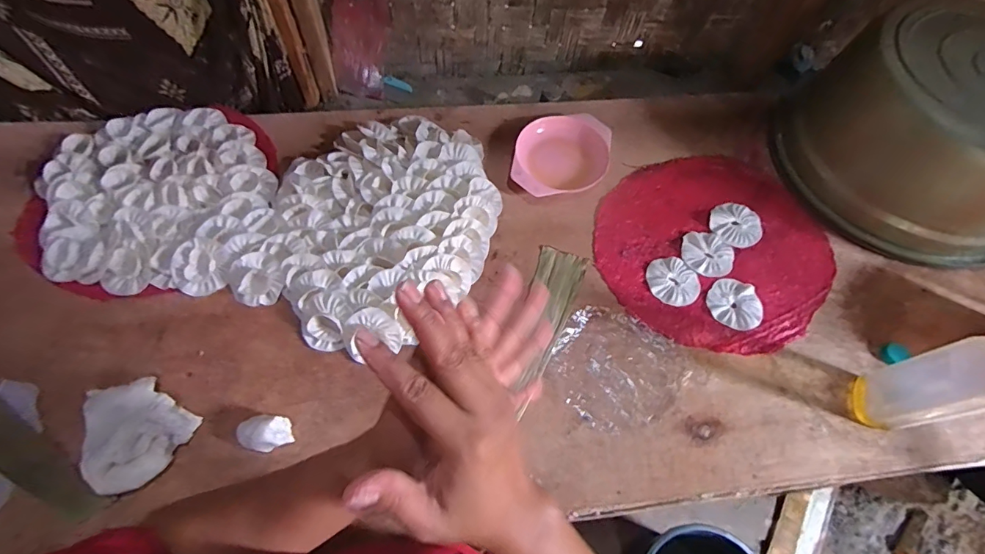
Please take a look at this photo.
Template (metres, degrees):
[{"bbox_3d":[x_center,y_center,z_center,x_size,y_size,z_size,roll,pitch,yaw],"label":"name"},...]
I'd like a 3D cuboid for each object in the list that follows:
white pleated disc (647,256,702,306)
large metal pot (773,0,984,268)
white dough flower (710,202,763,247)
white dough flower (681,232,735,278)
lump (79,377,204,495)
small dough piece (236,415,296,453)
[{"bbox_3d":[0.263,0.005,0.678,0.073,0.006,0.076,1,63,-3],"label":"white pleated disc"},{"bbox_3d":[0.661,-0.201,0.688,0.299,0.196,0.339,-21,66,-13],"label":"large metal pot"},{"bbox_3d":[0.377,-0.083,0.725,0.077,0.009,0.077,1,63,-3],"label":"white dough flower"},{"bbox_3d":[0.323,-0.034,0.699,0.074,0.007,0.071,0,63,-3],"label":"white dough flower"},{"bbox_3d":[-0.389,0.157,0.511,0.089,0.057,0.124,-29,68,-16],"label":"lump"},{"bbox_3d":[-0.257,0.179,0.531,0.058,0.034,0.037,-1,63,-4],"label":"small dough piece"}]

